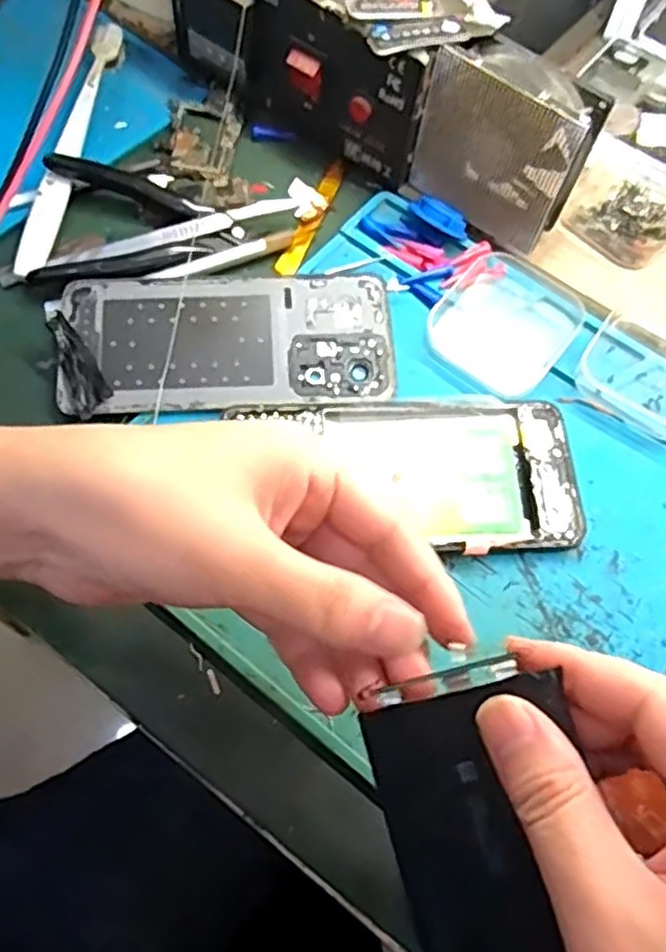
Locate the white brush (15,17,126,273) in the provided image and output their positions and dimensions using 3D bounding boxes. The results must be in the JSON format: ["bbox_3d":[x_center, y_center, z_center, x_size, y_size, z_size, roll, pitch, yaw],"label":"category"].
[{"bbox_3d":[-0.143,-0.184,0.402,0.015,0.017,0.179,8,65,1],"label":"white brush"}]

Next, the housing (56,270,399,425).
[{"bbox_3d":[-0.051,-0.065,0.353,0.159,0.008,0.077,-6,66,-6],"label":"housing"}]

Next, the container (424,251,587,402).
[{"bbox_3d":[0.086,-0.077,0.365,0.064,0.018,0.074,33,68,12],"label":"container"}]

